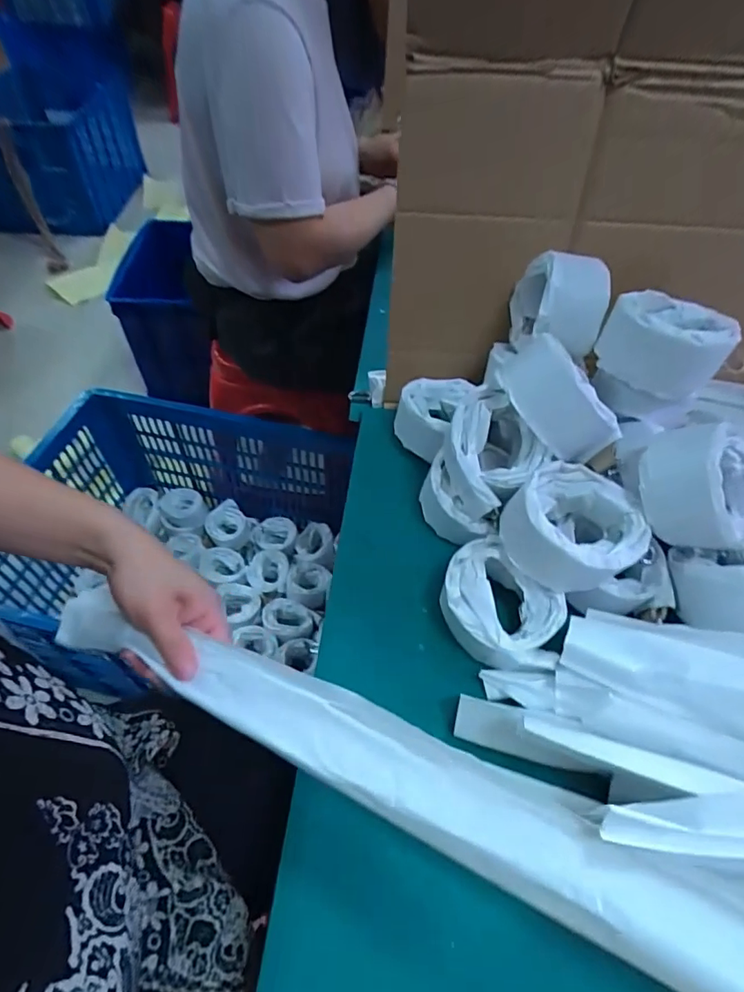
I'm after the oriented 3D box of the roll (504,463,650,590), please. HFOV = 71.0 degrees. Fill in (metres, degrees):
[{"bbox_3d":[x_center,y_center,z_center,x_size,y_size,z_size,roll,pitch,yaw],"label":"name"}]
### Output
[{"bbox_3d":[0.159,0.026,0.407,0.109,0.061,0.089,-8,53,-8],"label":"roll"}]

